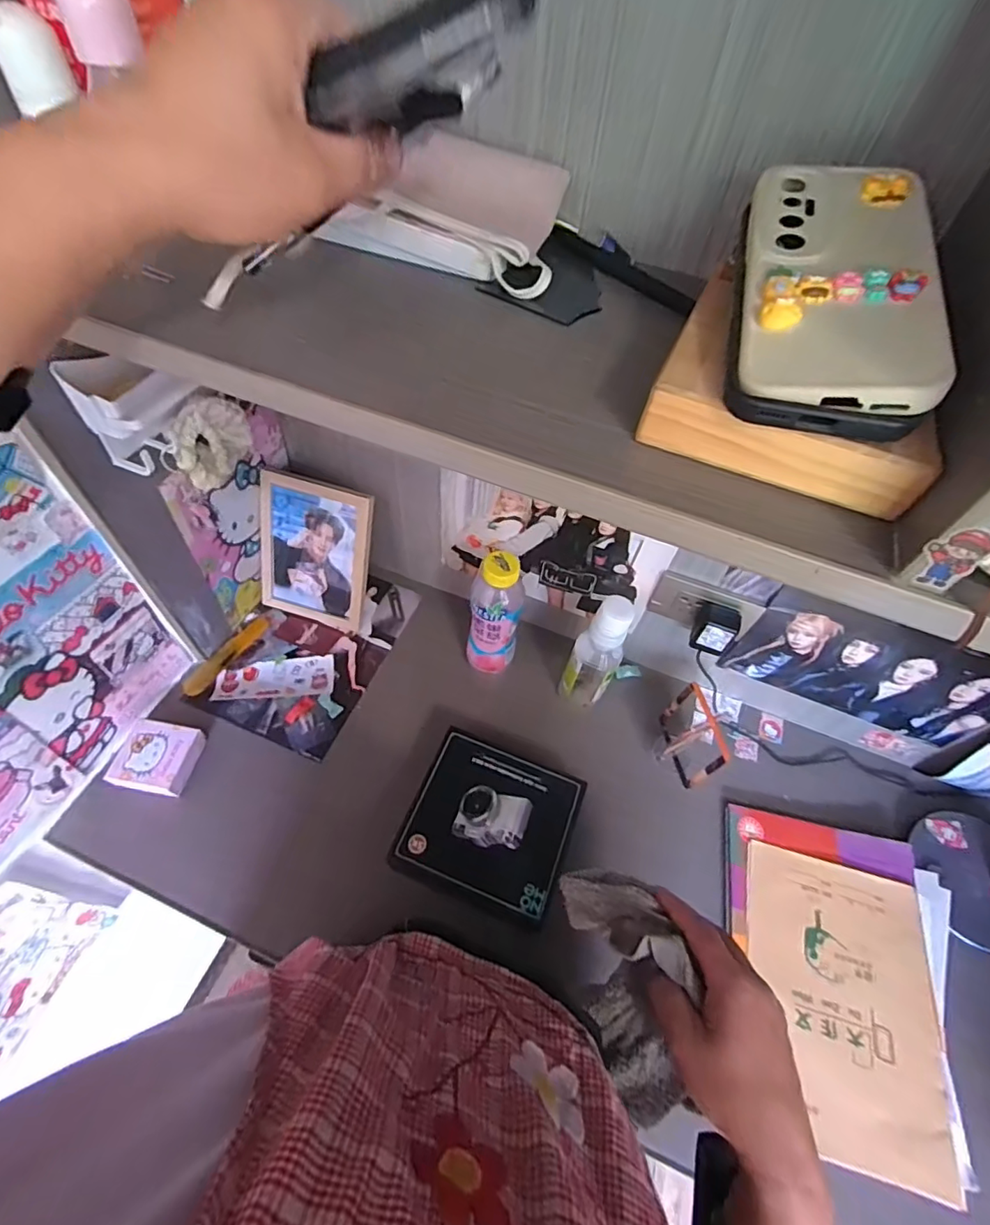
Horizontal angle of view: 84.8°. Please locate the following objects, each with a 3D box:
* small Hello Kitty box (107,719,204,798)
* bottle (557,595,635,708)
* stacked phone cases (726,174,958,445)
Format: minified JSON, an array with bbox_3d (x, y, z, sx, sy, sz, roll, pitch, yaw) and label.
[{"bbox_3d":[-0.396,0.173,0.640,0.077,0.041,0.078,10,55,2],"label":"small Hello Kitty box"},{"bbox_3d":[0.124,0.050,0.670,0.056,0.224,0.056,18,56,8],"label":"bottle"},{"bbox_3d":[0.158,-0.155,0.254,0.081,0.018,0.165,9,67,16],"label":"stacked phone cases"}]

